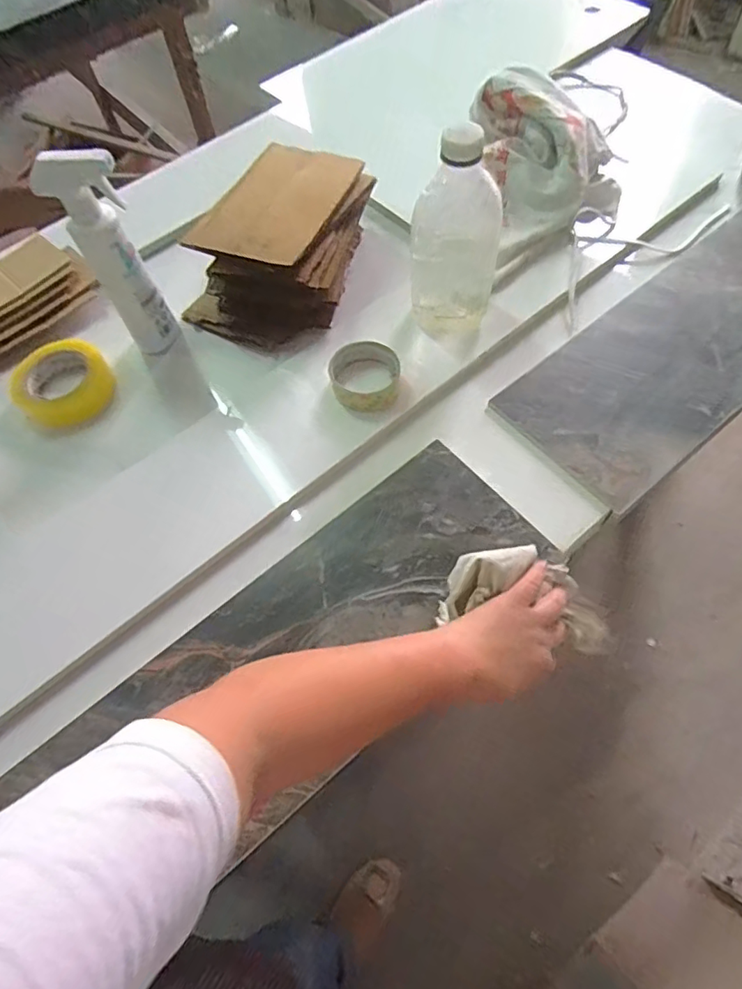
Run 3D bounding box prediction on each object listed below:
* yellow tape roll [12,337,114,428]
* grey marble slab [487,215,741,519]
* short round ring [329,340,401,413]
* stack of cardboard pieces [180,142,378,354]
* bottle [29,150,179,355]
[{"bbox_3d":[-0.397,-0.144,0.698,0.107,0.039,0.118,40,72,20],"label":"yellow tape roll"},{"bbox_3d":[0.504,-0.269,0.689,0.783,0.016,0.189,-37,67,-14],"label":"grey marble slab"},{"bbox_3d":[-0.007,-0.142,0.651,0.083,0.029,0.085,-1,64,3],"label":"short round ring"},{"bbox_3d":[-0.113,-0.332,0.714,0.195,0.120,0.258,22,67,13],"label":"stack of cardboard pieces"},{"bbox_3d":[-0.294,-0.274,0.637,0.075,0.243,0.056,-38,67,-14],"label":"bottle"}]

